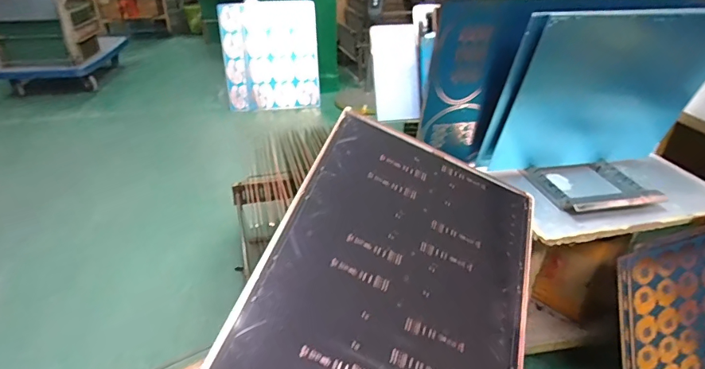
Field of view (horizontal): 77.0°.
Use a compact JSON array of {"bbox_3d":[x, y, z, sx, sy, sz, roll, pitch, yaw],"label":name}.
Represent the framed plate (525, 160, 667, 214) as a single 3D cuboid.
[{"bbox_3d":[0.482,-0.001,0.903,0.201,0.031,0.173,-5,31,-10],"label":"framed plate"}]

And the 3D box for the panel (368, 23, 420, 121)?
[{"bbox_3d":[0.109,-0.286,1.133,0.117,0.234,0.013,-2,13,18],"label":"panel"}]

